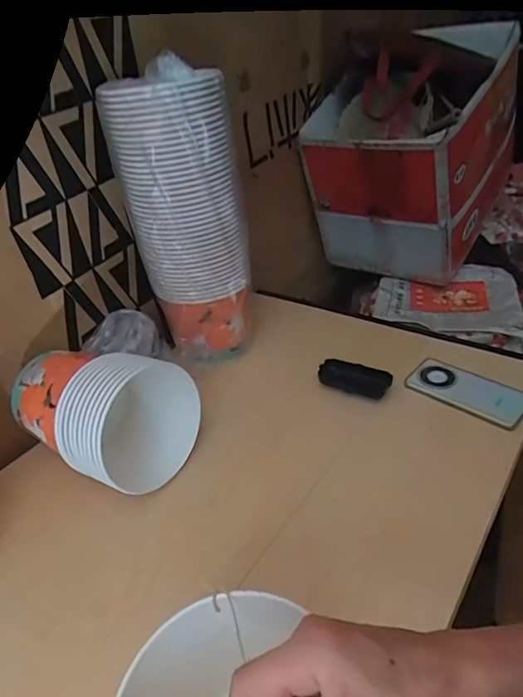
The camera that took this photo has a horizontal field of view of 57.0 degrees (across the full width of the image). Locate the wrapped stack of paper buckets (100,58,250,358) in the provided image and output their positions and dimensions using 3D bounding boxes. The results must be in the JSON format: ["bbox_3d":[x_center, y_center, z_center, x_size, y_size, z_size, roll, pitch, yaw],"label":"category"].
[{"bbox_3d":[-0.104,-0.176,0.739,0.160,0.426,0.130,-25,40,-23],"label":"wrapped stack of paper buckets"}]

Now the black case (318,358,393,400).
[{"bbox_3d":[0.146,0.046,0.753,0.107,0.021,0.049,11,40,23],"label":"black case"}]

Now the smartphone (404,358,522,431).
[{"bbox_3d":[0.304,0.061,0.714,0.161,0.011,0.079,24,46,35],"label":"smartphone"}]

